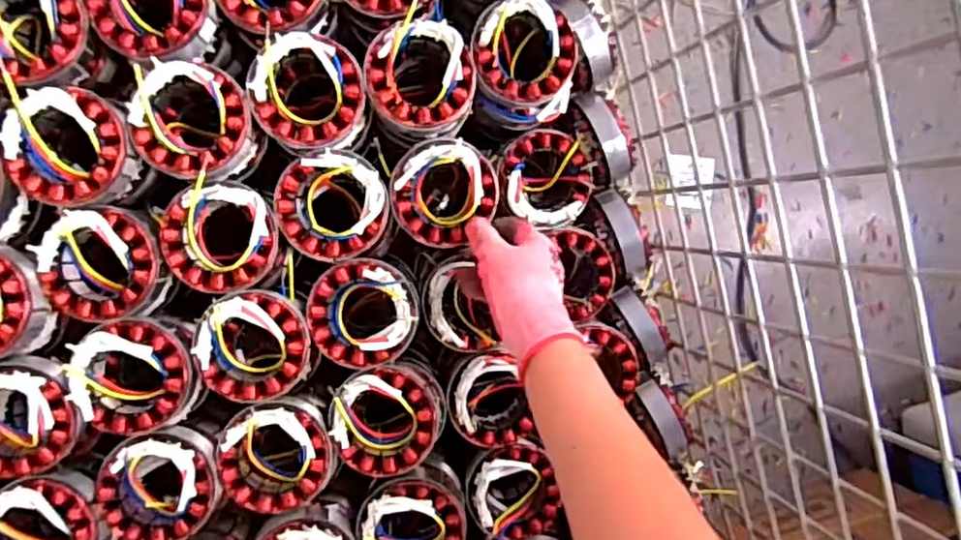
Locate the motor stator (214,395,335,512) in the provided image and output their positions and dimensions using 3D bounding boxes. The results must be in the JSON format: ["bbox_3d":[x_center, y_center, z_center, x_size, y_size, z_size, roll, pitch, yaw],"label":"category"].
[{"bbox_3d":[-0.163,0.150,0.550,0.086,0.049,0.085,0,93,-9],"label":"motor stator"}]

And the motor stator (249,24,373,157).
[{"bbox_3d":[-0.136,-0.137,0.542,0.087,0.066,0.088,0,93,-9],"label":"motor stator"}]

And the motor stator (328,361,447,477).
[{"bbox_3d":[-0.075,0.121,0.570,0.094,0.054,0.086,-3,93,-9],"label":"motor stator"}]

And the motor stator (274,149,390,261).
[{"bbox_3d":[-0.118,-0.050,0.549,0.086,0.043,0.084,0,93,-9],"label":"motor stator"}]

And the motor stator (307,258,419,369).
[{"bbox_3d":[-0.094,0.035,0.552,0.084,0.040,0.085,-7,94,-9],"label":"motor stator"}]

